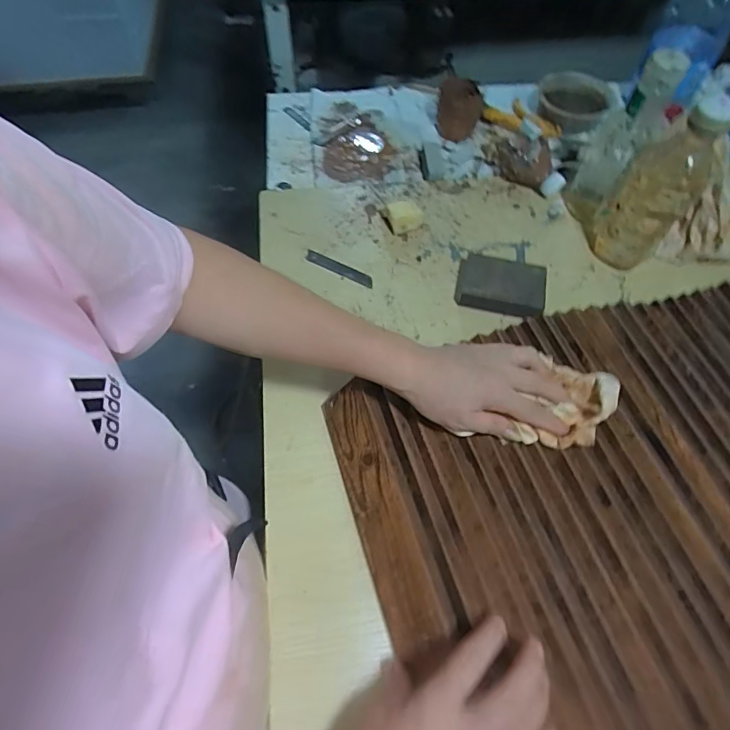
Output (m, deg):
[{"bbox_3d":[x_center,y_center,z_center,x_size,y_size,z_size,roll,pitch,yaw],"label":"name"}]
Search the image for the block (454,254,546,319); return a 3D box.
[{"bbox_3d":[0.166,-0.098,0.578,0.103,0.028,0.069,14,61,5],"label":"block"}]

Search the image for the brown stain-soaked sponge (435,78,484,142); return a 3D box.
[{"bbox_3d":[0.143,-0.387,0.726,0.065,0.099,0.025,17,71,9],"label":"brown stain-soaked sponge"}]

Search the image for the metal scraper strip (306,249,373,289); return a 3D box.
[{"bbox_3d":[-0.032,-0.123,0.606,0.099,0.009,0.018,29,64,13],"label":"metal scraper strip"}]

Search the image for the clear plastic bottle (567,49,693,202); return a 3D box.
[{"bbox_3d":[0.305,-0.266,0.575,0.059,0.204,0.050,27,63,12],"label":"clear plastic bottle"}]

